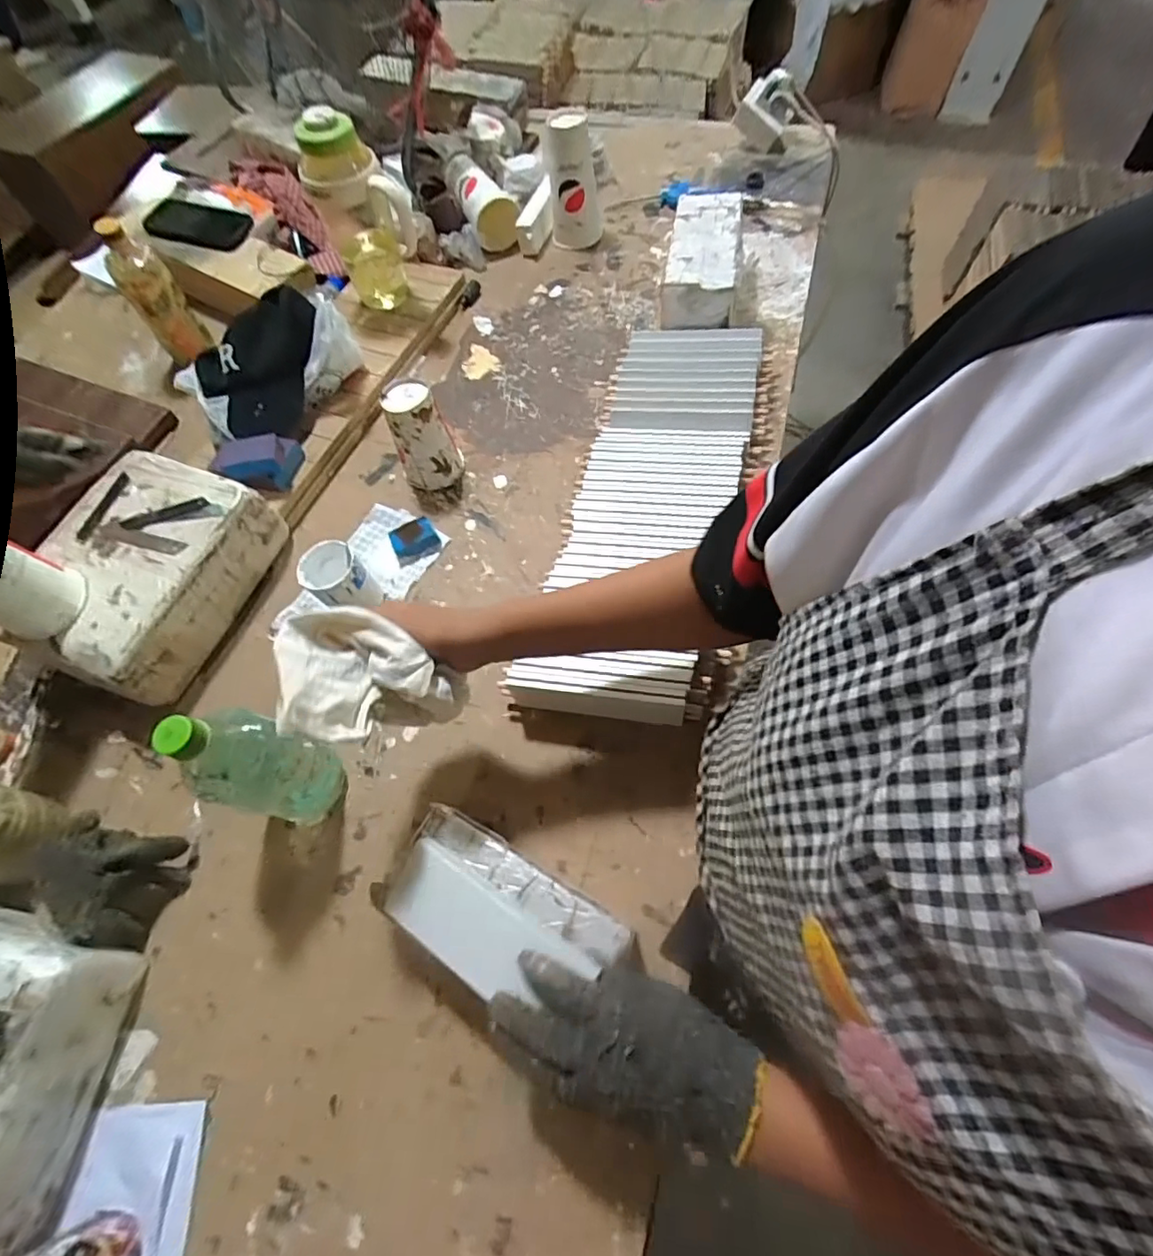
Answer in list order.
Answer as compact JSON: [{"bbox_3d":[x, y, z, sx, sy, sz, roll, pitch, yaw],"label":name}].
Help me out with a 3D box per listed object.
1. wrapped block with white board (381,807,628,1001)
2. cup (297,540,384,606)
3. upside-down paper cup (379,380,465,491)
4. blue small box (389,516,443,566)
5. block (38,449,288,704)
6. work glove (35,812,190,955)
[{"bbox_3d":[-0.066,0.229,0.454,0.195,0.064,0.098,29,68,16],"label":"wrapped block with white board"},{"bbox_3d":[-0.271,-0.049,0.649,0.064,0.077,0.070,-40,68,-15],"label":"cup"},{"bbox_3d":[-0.196,-0.243,0.722,0.076,0.117,0.071,-20,65,-6],"label":"upside-down paper cup"},{"bbox_3d":[-0.204,-0.111,0.710,0.057,0.027,0.042,-23,64,-9],"label":"blue small box"},{"bbox_3d":[-0.497,-0.064,0.656,0.198,0.084,0.261,18,67,11],"label":"block"},{"bbox_3d":[-0.437,0.234,0.527,0.102,0.072,0.096,14,66,10],"label":"work glove"}]

